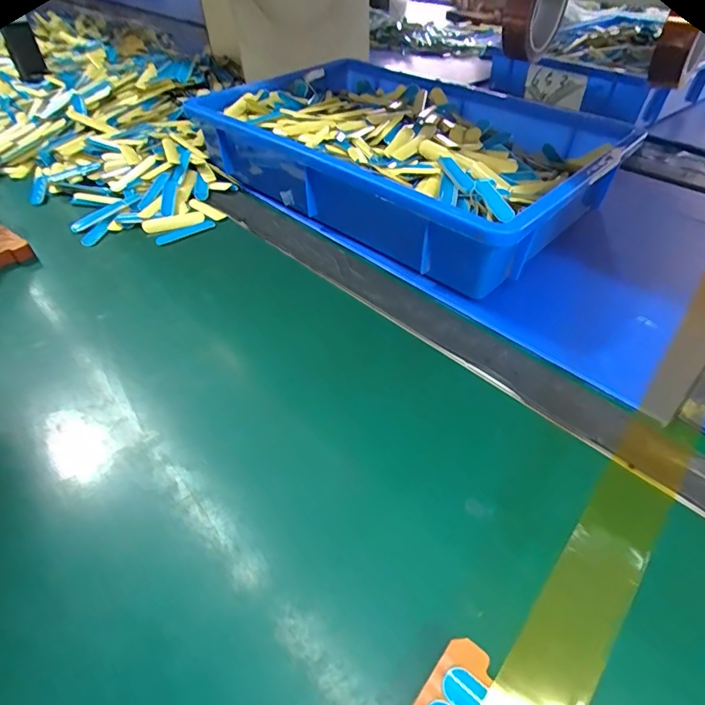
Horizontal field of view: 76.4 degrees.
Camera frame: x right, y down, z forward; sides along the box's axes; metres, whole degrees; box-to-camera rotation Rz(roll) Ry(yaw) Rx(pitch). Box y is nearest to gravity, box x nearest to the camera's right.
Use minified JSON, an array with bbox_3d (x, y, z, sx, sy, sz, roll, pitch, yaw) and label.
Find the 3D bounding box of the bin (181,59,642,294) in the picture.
[{"bbox_3d":[0.051,-0.238,0.527,0.285,0.081,0.455,-34,54,-30],"label":"bin"}]

